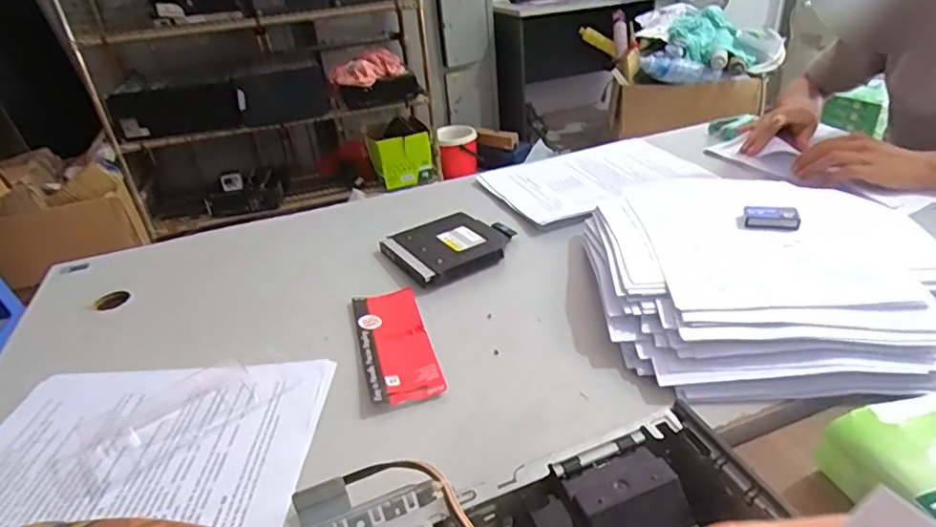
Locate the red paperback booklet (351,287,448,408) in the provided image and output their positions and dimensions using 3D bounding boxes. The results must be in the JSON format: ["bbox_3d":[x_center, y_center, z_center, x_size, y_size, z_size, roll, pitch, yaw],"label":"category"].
[{"bbox_3d":[-0.076,0.078,0.570,0.069,0.007,0.180,-13,32,-12],"label":"red paperback booklet"}]

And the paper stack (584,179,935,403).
[{"bbox_3d":[0.297,0.000,0.579,0.328,0.058,0.346,-4,31,4],"label":"paper stack"}]

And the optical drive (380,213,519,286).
[{"bbox_3d":[-0.018,-0.026,0.715,0.154,0.022,0.133,-22,34,-24],"label":"optical drive"}]

